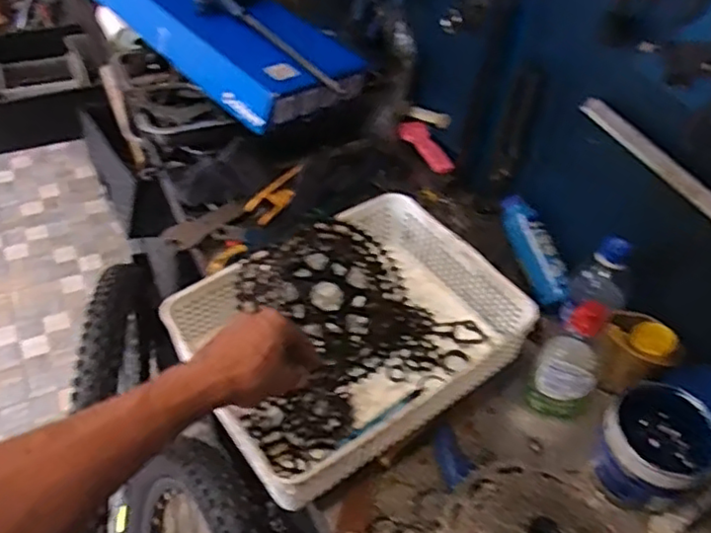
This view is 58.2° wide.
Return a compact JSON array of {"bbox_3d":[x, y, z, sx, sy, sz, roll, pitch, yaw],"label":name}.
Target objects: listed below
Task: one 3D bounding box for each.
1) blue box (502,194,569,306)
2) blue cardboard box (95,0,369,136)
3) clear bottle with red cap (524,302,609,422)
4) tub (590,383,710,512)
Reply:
[{"bbox_3d":[0.231,-0.023,0.823,0.046,0.026,0.148,-16,75,-18],"label":"blue box"},{"bbox_3d":[-0.219,-0.383,0.973,0.192,0.066,0.519,-31,57,-30],"label":"blue cardboard box"},{"bbox_3d":[0.240,0.099,0.699,0.067,0.168,0.067,32,51,22],"label":"clear bottle with red cap"},{"bbox_3d":[0.302,0.188,0.659,0.107,0.097,0.104,-20,52,-23],"label":"tub"}]

